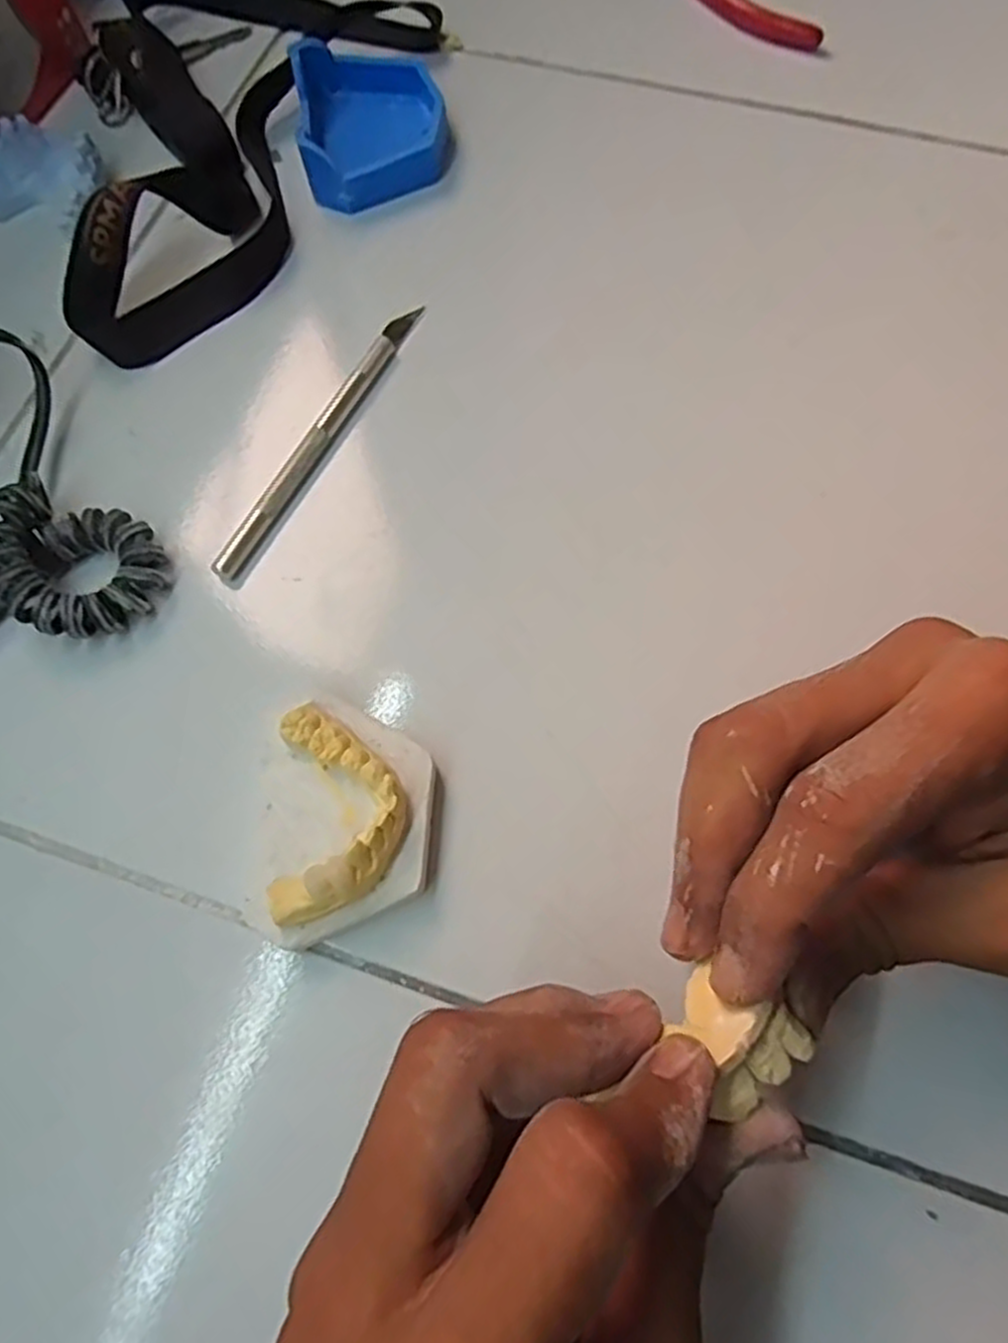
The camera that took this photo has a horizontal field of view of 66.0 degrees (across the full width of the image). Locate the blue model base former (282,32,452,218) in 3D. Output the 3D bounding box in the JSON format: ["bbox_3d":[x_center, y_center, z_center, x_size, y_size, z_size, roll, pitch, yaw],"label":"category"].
[{"bbox_3d":[-0.058,-0.248,0.347,0.064,0.026,0.083,-10,69,-2],"label":"blue model base former"}]

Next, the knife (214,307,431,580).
[{"bbox_3d":[-0.069,-0.090,0.297,0.008,0.011,0.133,26,72,11],"label":"knife"}]

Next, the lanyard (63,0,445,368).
[{"bbox_3d":[-0.145,-0.251,0.352,0.150,0.046,0.241,25,72,11],"label":"lanyard"}]

